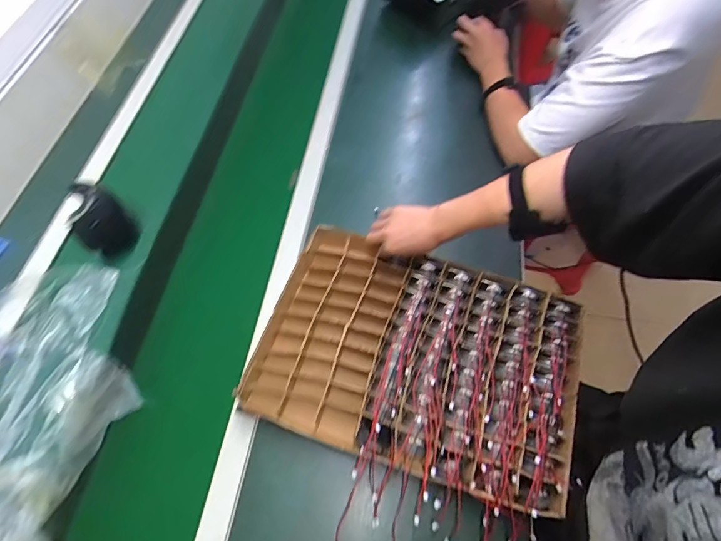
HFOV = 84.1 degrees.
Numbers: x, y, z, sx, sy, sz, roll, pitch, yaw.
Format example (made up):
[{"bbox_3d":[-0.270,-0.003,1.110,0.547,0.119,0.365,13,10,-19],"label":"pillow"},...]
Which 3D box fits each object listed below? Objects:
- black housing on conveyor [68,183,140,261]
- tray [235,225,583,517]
[{"bbox_3d":[-0.463,-0.092,0.712,0.084,0.091,0.109,-42,65,-19],"label":"black housing on conveyor"},{"bbox_3d":[0.084,0.125,0.600,0.444,0.061,0.311,15,62,12],"label":"tray"}]

